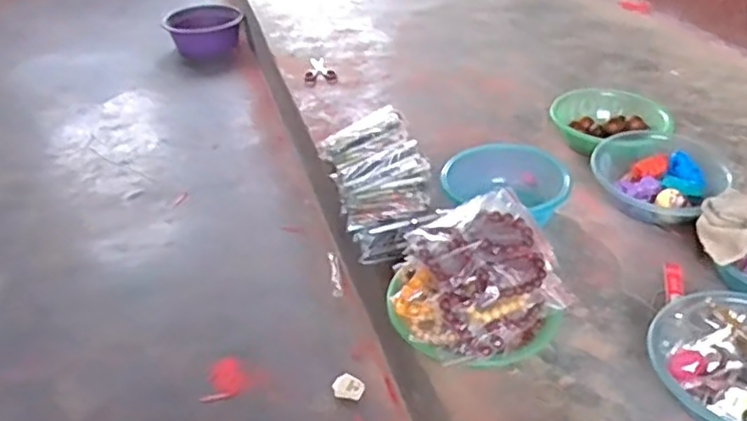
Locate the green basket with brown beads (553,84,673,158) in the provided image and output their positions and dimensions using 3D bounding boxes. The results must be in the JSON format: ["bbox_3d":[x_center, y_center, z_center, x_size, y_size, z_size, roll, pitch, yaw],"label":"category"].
[{"bbox_3d":[0.484,-0.175,1.352,0.223,0.079,0.226,-1,36,1],"label":"green basket with brown beads"}]

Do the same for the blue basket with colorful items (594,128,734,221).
[{"bbox_3d":[0.512,-0.057,1.194,0.198,0.085,0.212,-23,41,-26],"label":"blue basket with colorful items"}]

